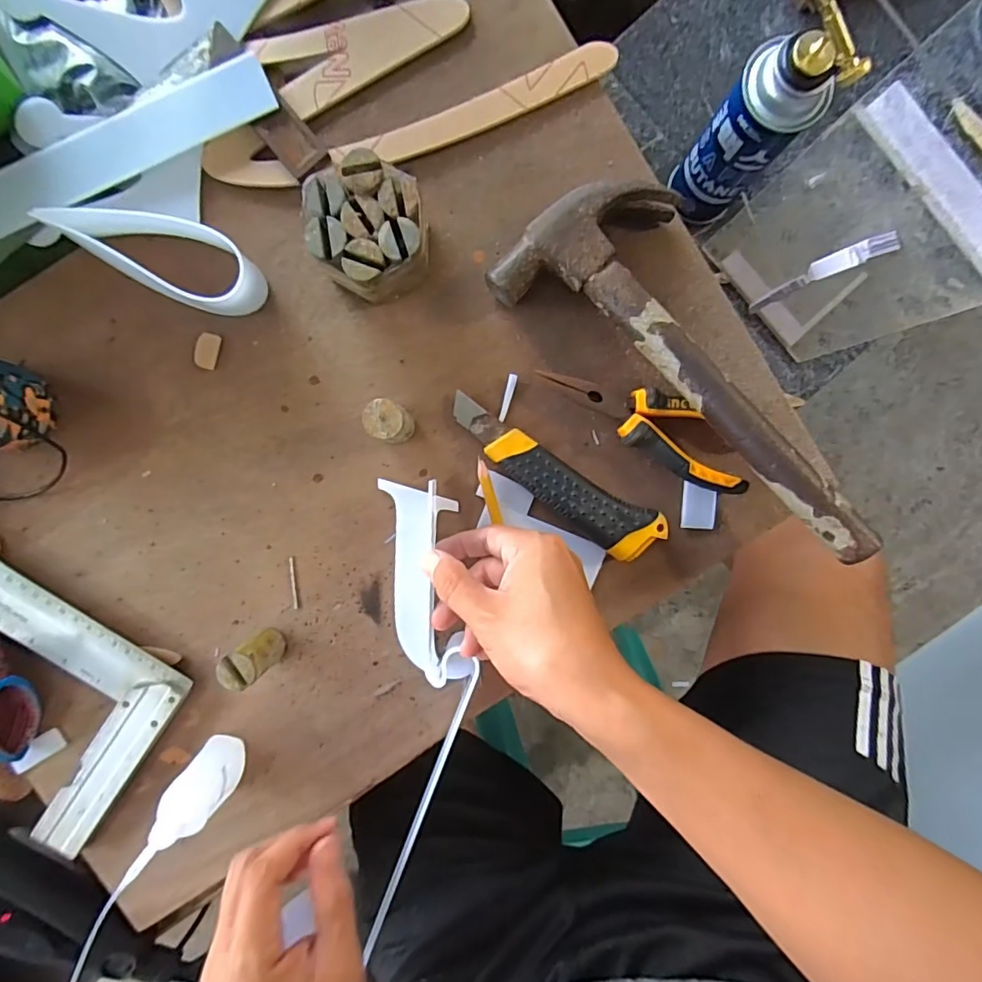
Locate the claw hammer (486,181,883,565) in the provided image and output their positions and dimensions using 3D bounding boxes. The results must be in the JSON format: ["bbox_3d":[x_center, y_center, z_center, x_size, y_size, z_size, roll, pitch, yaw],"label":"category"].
[{"bbox_3d":[0.145,-0.091,0.345,0.291,0.055,0.116,38,92,-3],"label":"claw hammer"}]

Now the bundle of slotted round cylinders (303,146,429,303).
[{"bbox_3d":[-0.076,-0.162,0.338,0.072,0.053,0.070,0,96,-2],"label":"bundle of slotted round cylinders"}]

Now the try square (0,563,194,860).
[{"bbox_3d":[-0.352,0.122,0.365,0.253,0.015,0.142,35,93,-5],"label":"try square"}]

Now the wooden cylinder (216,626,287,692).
[{"bbox_3d":[-0.156,0.112,0.354,0.025,0.052,0.024,-42,96,2],"label":"wooden cylinder"}]

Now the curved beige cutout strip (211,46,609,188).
[{"bbox_3d":[-0.052,-0.243,0.354,0.276,0.010,0.042,-14,96,-1],"label":"curved beige cutout strip"}]

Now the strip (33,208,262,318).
[{"bbox_3d":[-0.218,-0.159,0.349,0.135,0.040,0.054,27,93,-2],"label":"strip"}]

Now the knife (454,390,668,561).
[{"bbox_3d":[0.041,-0.006,0.365,0.163,0.021,0.039,31,94,-5],"label":"knife"}]

